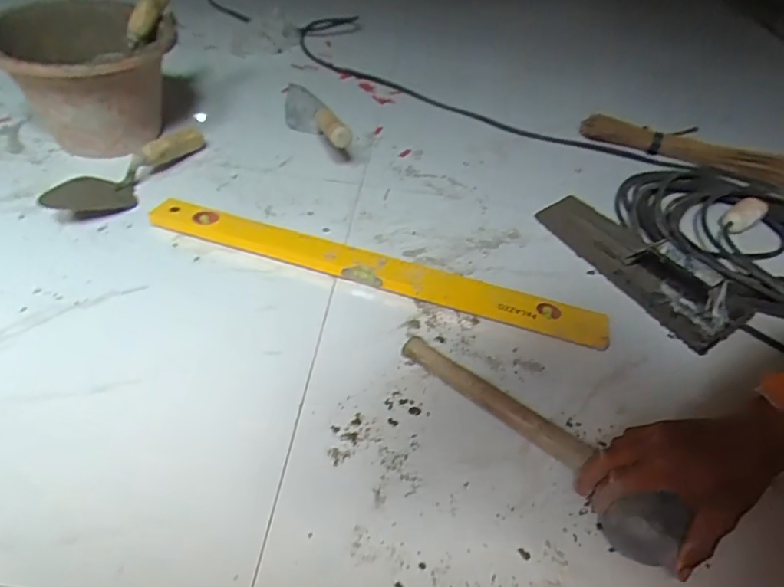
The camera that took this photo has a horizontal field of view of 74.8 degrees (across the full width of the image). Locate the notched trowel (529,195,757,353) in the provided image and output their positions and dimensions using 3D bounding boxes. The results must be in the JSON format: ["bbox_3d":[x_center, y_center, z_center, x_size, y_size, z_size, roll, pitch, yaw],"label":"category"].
[{"bbox_3d":[0.340,-0.062,0.714,0.120,0.054,0.304,-24,52,-28],"label":"notched trowel"}]

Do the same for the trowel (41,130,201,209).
[{"bbox_3d":[-0.368,-0.176,0.733,0.080,0.047,0.273,26,47,19],"label":"trowel"}]

